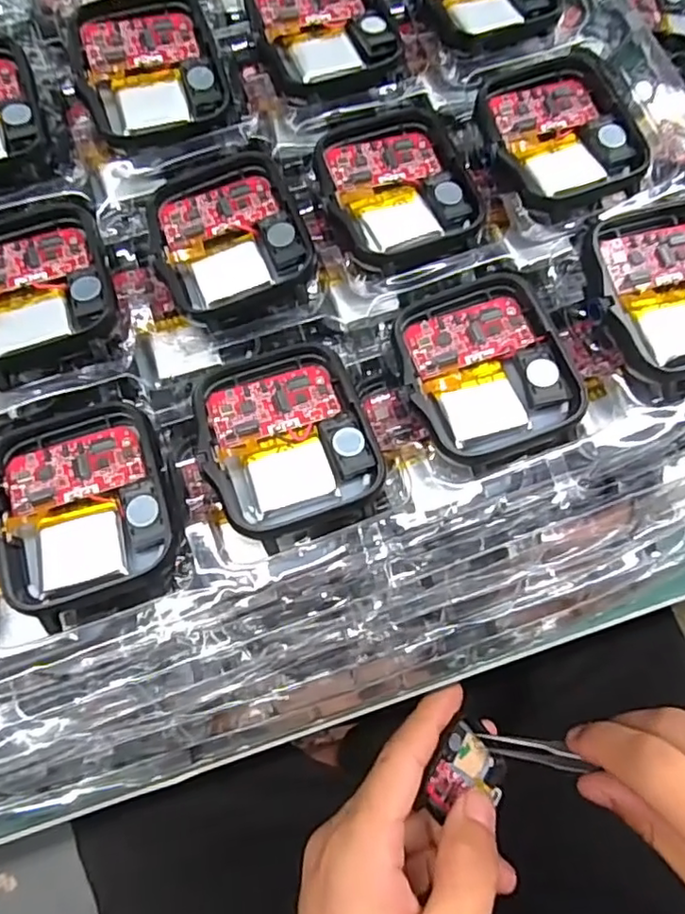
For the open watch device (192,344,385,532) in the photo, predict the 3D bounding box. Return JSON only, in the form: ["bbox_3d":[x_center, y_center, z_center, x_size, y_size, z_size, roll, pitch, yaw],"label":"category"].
[{"bbox_3d":[-0.013,-0.006,0.138,0.037,0.007,0.042,-20,75,-9],"label":"open watch device"}]

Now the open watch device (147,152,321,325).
[{"bbox_3d":[-0.029,-0.058,0.152,0.036,0.005,0.046,-16,74,-8],"label":"open watch device"}]

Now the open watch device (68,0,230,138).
[{"bbox_3d":[-0.053,-0.109,0.163,0.037,0.010,0.041,-15,74,-7],"label":"open watch device"}]

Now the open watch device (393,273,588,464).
[{"bbox_3d":[0.034,-0.022,0.142,0.037,0.006,0.042,-20,75,-9],"label":"open watch device"}]

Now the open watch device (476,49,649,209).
[{"bbox_3d":[0.059,-0.090,0.162,0.040,0.006,0.046,-16,74,-7],"label":"open watch device"}]

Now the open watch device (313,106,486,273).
[{"bbox_3d":[0.014,-0.071,0.157,0.037,0.005,0.043,-21,75,-9],"label":"open watch device"}]

